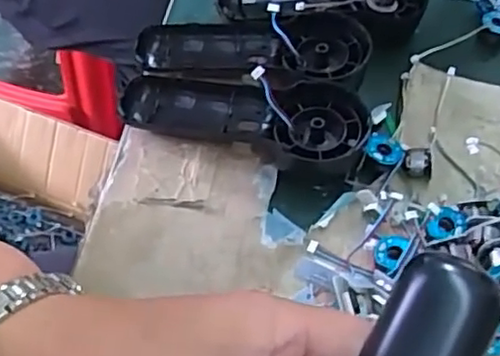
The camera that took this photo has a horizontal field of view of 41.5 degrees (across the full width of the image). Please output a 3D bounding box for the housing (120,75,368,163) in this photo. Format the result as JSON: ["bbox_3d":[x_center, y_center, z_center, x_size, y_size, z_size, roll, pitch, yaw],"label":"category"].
[{"bbox_3d":[-0.006,-0.040,0.409,0.148,0.031,0.037,11,55,-1],"label":"housing"}]

